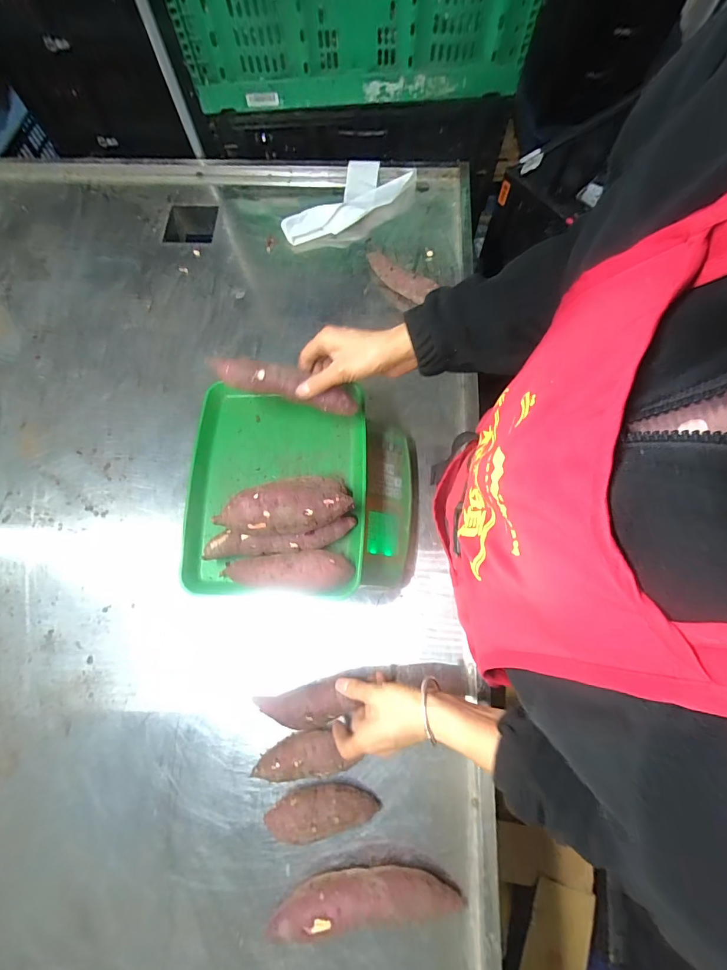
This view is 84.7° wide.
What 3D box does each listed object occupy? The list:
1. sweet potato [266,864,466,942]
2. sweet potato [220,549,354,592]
[{"bbox_3d":[0.002,0.464,0.450,0.208,0.053,0.043,-6,73,-1],"label":"sweet potato"},{"bbox_3d":[-0.090,0.098,0.458,0.155,0.035,0.048,-1,72,1],"label":"sweet potato"}]

